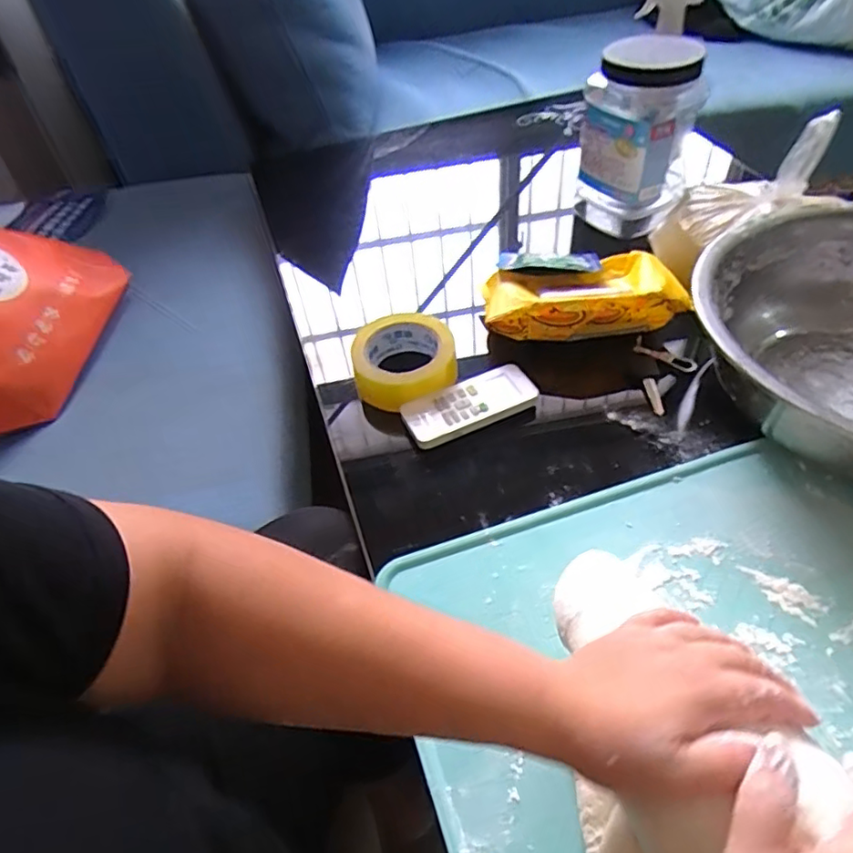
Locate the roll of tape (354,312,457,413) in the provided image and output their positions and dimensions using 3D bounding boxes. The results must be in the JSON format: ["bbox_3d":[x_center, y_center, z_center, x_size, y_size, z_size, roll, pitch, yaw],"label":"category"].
[{"bbox_3d":[-0.025,-0.071,0.623,0.102,0.048,0.103,-2,48,3],"label":"roll of tape"}]

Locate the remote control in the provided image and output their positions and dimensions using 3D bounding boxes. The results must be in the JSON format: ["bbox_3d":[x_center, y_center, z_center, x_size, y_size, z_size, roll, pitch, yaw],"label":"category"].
[{"bbox_3d":[0.041,-0.023,0.591,0.130,0.020,0.057,-21,49,-14],"label":"remote control"}]

